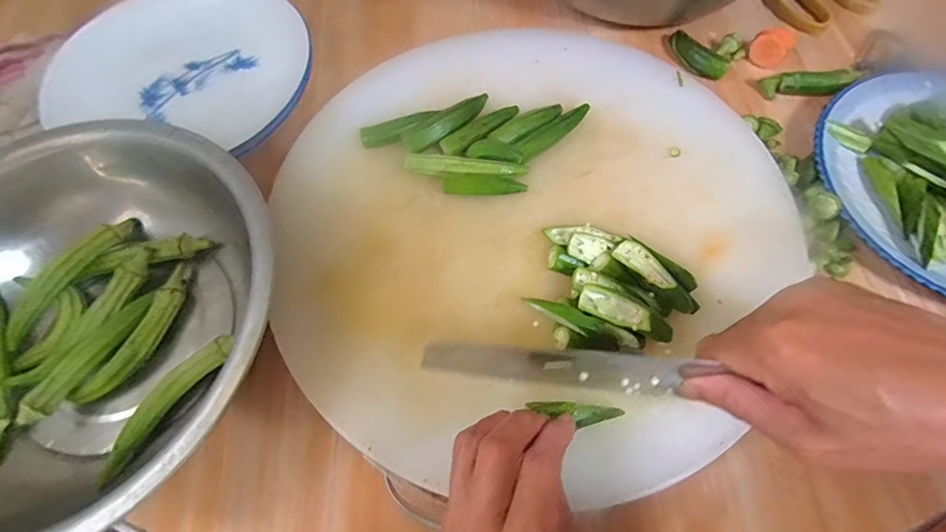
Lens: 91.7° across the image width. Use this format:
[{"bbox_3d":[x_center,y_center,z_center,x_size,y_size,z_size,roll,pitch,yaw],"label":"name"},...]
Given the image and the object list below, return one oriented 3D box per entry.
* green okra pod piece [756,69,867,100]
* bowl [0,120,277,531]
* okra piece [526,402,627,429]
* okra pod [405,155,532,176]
[{"bbox_3d":[0.321,-0.175,0.441,0.084,0.025,0.015,2,66,1],"label":"green okra pod piece"},{"bbox_3d":[-0.269,0.050,0.323,0.262,0.089,0.265,0,66,0],"label":"bowl"},{"bbox_3d":[0.066,0.095,0.295,0.061,0.011,0.014,11,66,-3],"label":"okra piece"},{"bbox_3d":[-0.006,-0.079,0.378,0.098,0.013,0.016,5,66,2],"label":"okra pod"}]

